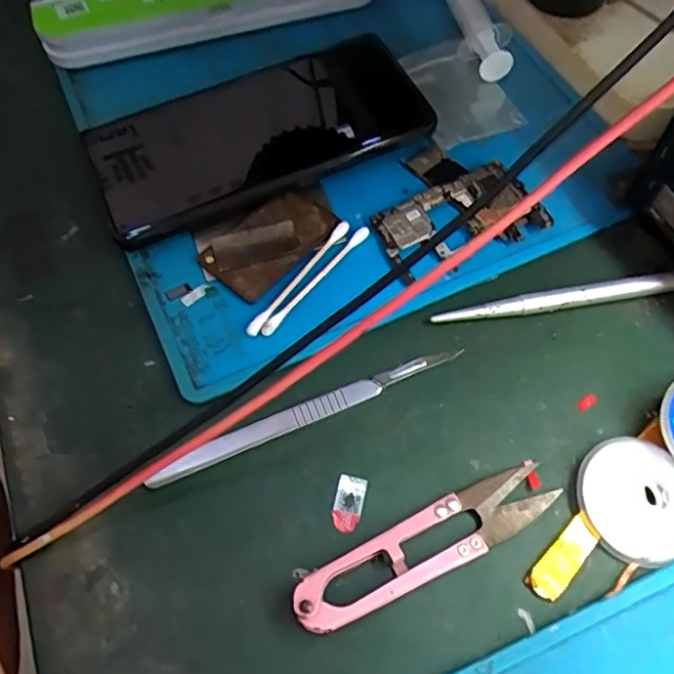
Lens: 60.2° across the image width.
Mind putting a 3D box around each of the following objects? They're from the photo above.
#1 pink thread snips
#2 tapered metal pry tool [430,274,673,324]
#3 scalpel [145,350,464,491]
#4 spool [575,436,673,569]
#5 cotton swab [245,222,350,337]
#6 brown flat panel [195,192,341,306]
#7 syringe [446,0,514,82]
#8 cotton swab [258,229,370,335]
[{"bbox_3d":[0.032,0.073,0.205,0.101,0.010,0.022,-25,63,-11],"label":"pink thread snips"},{"bbox_3d":[0.097,-0.016,0.253,0.111,0.008,0.008,-9,61,-3],"label":"tapered metal pry tool"},{"bbox_3d":[-0.011,0.030,0.233,0.131,0.004,0.010,-22,63,-10],"label":"scalpel"},{"bbox_3d":[0.109,0.059,0.211,0.039,0.008,0.043,-35,66,-16],"label":"spool"},{"bbox_3d":[-0.016,-0.027,0.257,0.006,0.004,0.069,31,67,17],"label":"cotton swab"},{"bbox_3d":[-0.030,-0.043,0.265,0.059,0.006,0.035,-40,67,-18],"label":"brown flat panel"},{"bbox_3d":[0.077,-0.183,0.327,0.025,0.015,0.096,-7,61,-2],"label":"syringe"},{"bbox_3d":[-0.009,-0.026,0.258,0.005,0.004,0.070,36,68,19],"label":"cotton swab"}]

